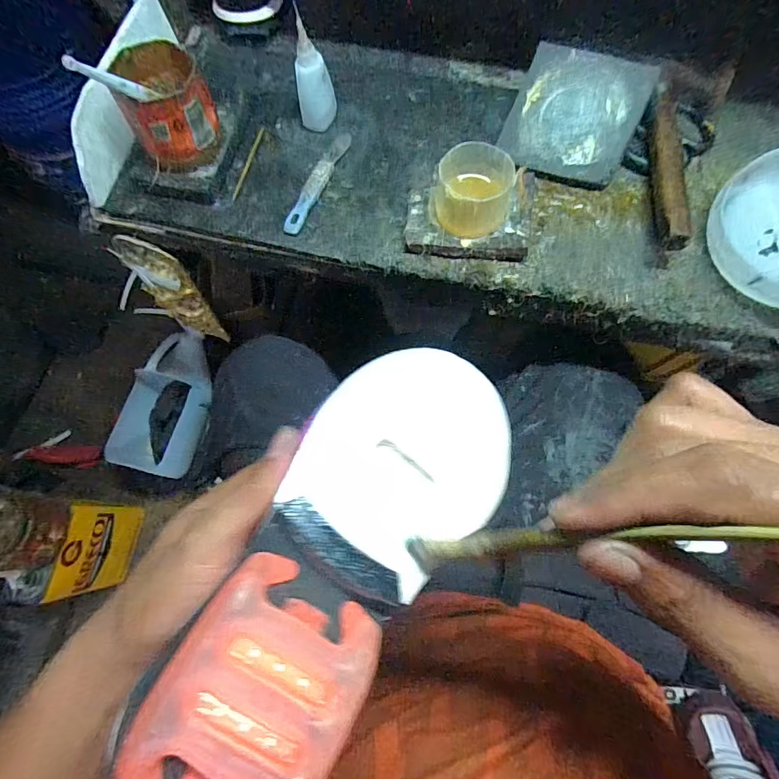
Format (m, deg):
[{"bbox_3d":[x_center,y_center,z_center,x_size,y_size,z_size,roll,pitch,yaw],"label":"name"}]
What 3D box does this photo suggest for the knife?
[{"bbox_3d":[-0.074,-0.216,0.460,0.019,0.010,0.137,22,76,7],"label":"knife"}]

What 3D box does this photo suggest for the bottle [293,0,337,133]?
[{"bbox_3d":[-0.077,-0.310,0.443,0.035,0.101,0.029,-5,74,0],"label":"bottle"}]

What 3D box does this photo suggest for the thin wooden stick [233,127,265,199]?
[{"bbox_3d":[-0.151,-0.242,0.476,0.006,0.005,0.097,12,75,5],"label":"thin wooden stick"}]

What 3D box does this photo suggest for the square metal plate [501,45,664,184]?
[{"bbox_3d":[0.179,-0.267,0.434,0.115,0.006,0.113,23,98,12],"label":"square metal plate"}]

